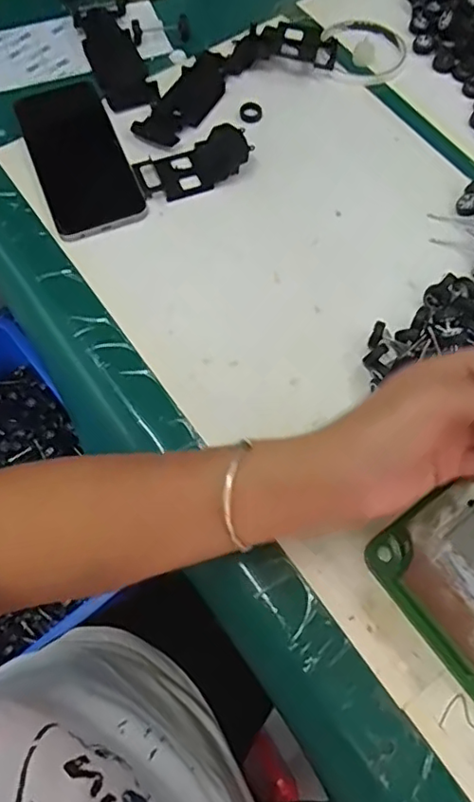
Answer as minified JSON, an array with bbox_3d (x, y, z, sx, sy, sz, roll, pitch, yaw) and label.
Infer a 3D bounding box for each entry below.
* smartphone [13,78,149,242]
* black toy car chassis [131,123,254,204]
[{"bbox_3d":[-0.136,-0.209,0.501,0.074,0.008,0.173,-21,69,-10],"label":"smartphone"},{"bbox_3d":[-0.038,-0.199,0.489,0.093,0.022,0.048,-21,69,-10],"label":"black toy car chassis"}]

